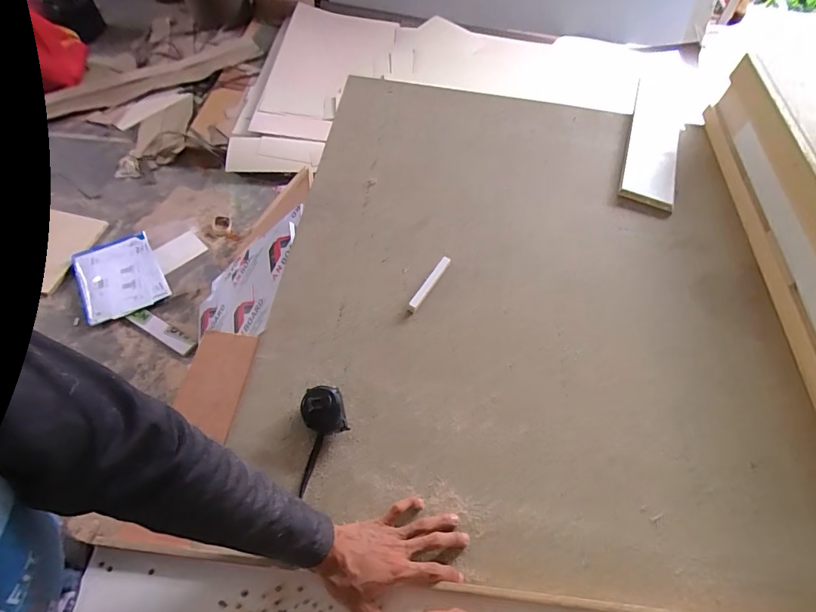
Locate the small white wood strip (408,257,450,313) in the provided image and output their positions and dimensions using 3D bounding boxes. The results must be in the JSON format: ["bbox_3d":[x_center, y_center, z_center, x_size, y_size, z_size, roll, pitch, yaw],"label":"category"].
[{"bbox_3d":[0.038,-0.040,0.743,0.017,0.013,0.127,30,61,14],"label":"small white wood strip"}]

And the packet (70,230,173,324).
[{"bbox_3d":[-1.098,-0.104,1.603,0.285,0.031,0.319,-27,74,-16],"label":"packet"}]

